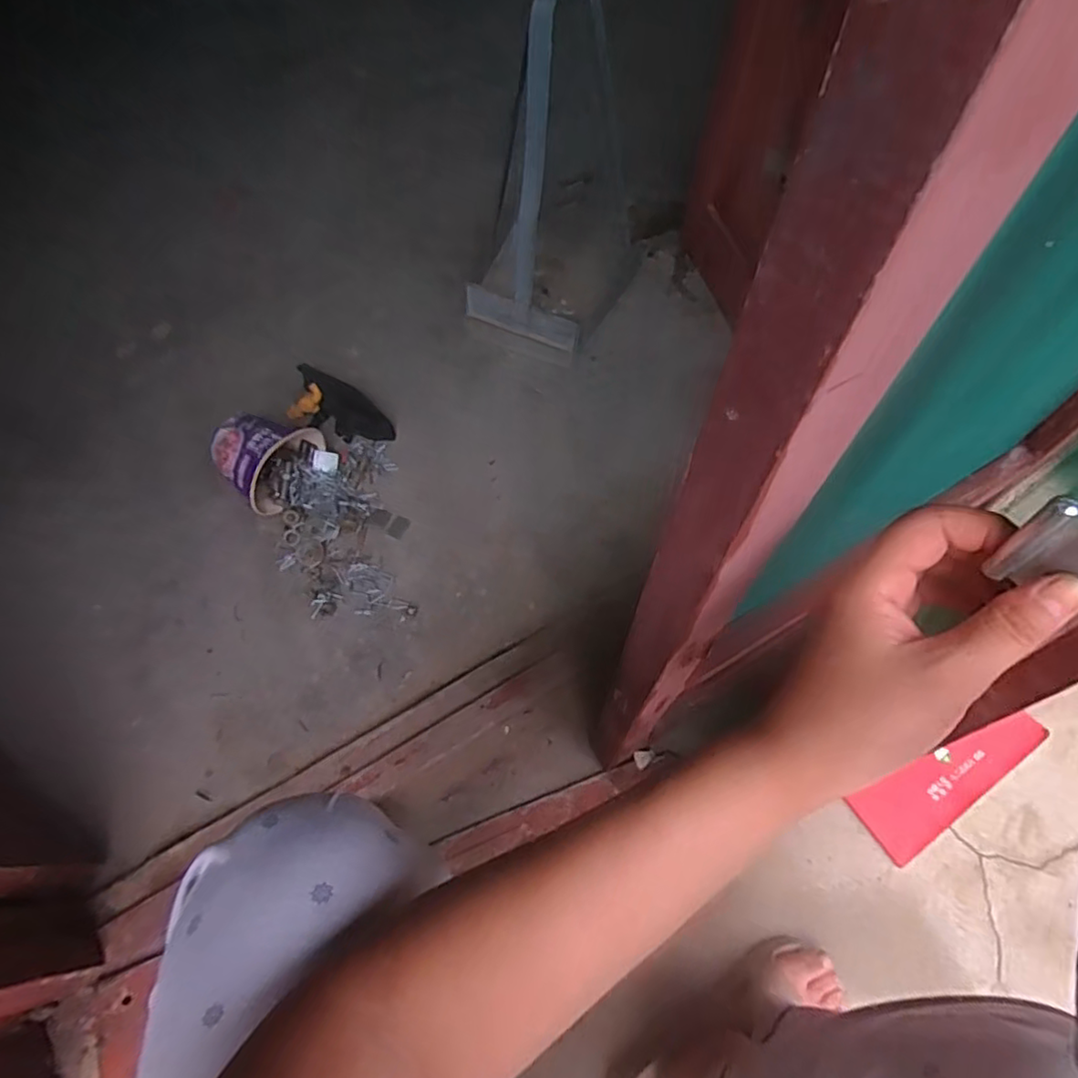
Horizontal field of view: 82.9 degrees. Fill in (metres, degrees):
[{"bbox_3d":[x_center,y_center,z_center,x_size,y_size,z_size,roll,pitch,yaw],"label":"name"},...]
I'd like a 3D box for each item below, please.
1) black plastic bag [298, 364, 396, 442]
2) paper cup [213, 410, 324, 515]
[{"bbox_3d":[-0.322,-0.204,0.955,0.190,0.094,0.064,29,66,13],"label":"black plastic bag"},{"bbox_3d":[-0.398,-0.123,0.892,0.099,0.112,0.147,25,65,11],"label":"paper cup"}]

